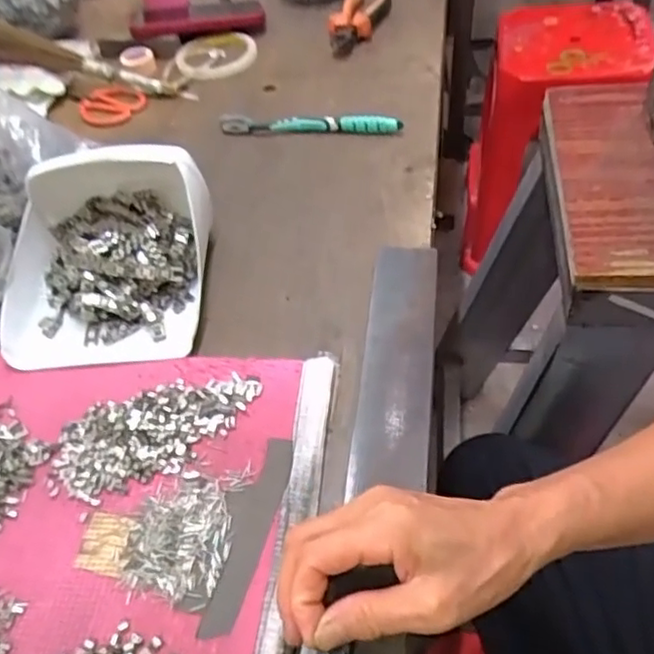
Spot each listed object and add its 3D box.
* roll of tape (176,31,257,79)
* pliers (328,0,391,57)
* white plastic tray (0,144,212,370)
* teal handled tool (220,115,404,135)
[{"bbox_3d":[-0.135,-0.332,0.801,0.098,0.009,0.097,-5,49,1],"label":"roll of tape"},{"bbox_3d":[0.038,-0.387,0.819,0.054,0.032,0.169,6,50,15],"label":"pliers"},{"bbox_3d":[-0.175,-0.066,0.517,0.161,0.081,0.177,-5,49,3],"label":"white plastic tray"},{"bbox_3d":[-0.019,-0.209,0.670,0.186,0.021,0.016,4,50,9],"label":"teal handled tool"}]

